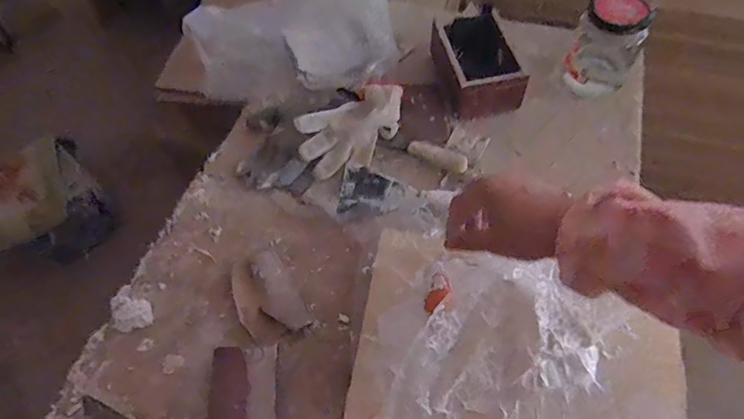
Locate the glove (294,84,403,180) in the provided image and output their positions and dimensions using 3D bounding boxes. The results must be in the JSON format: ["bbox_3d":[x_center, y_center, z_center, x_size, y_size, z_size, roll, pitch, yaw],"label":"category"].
[{"bbox_3d":[-0.027,-0.123,0.712,0.097,0.053,0.178,38,66,24],"label":"glove"}]

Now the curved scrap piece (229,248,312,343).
[{"bbox_3d":[-0.127,0.104,0.582,0.071,0.018,0.108,-28,58,-14],"label":"curved scrap piece"}]

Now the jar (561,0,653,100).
[{"bbox_3d":[0.340,-0.239,0.703,0.083,0.136,0.080,-2,55,3],"label":"jar"}]

